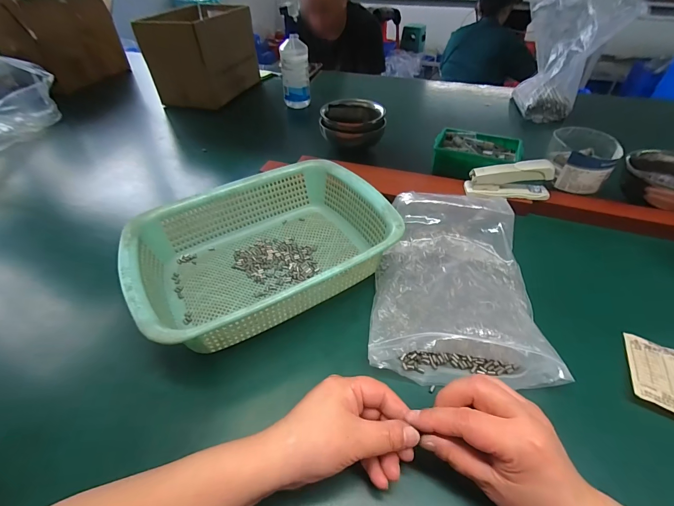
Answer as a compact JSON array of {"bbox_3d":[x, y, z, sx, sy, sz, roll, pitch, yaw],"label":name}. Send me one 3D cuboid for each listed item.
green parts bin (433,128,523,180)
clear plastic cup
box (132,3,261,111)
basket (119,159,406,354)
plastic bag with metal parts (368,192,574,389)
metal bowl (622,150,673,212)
[{"bbox_3d":[0.257,-0.182,0.614,0.148,0.050,0.109,14,46,14],"label":"green parts bin"},{"bbox_3d":[0.394,-0.147,0.540,0.096,0.071,0.090,0,44,0],"label":"clear plastic cup"},{"bbox_3d":[-0.352,-0.532,0.892,0.198,0.184,0.274,10,45,11],"label":"box"},{"bbox_3d":[-0.088,-0.005,0.415,0.296,0.081,0.222,-24,48,-22],"label":"basket"},{"bbox_3d":[0.138,0.026,0.389,0.177,0.063,0.233,5,44,6],"label":"plastic bag with metal parts"},{"bbox_3d":[0.527,-0.112,0.526,0.120,0.060,0.120,0,44,0],"label":"metal bowl"}]

